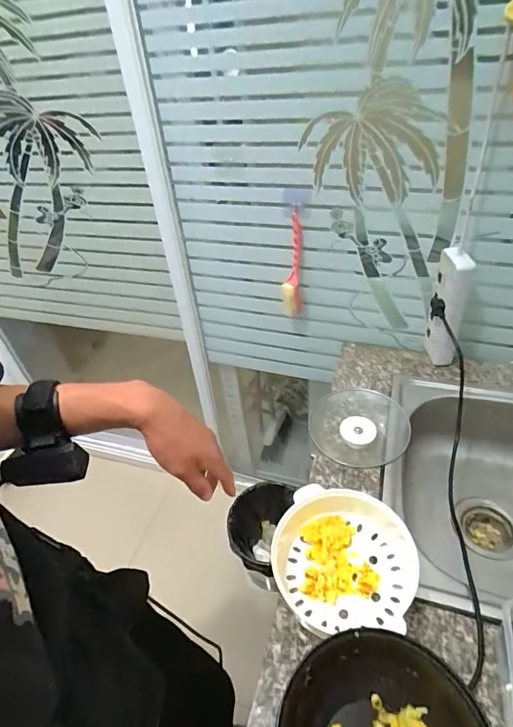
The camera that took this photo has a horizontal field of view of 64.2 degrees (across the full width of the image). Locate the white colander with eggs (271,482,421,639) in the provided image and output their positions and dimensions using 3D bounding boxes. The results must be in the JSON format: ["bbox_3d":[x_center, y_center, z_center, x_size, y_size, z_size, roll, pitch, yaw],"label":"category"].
[{"bbox_3d":[0.109,0.248,0.519,0.177,0.063,0.151,8,43,16],"label":"white colander with eggs"}]

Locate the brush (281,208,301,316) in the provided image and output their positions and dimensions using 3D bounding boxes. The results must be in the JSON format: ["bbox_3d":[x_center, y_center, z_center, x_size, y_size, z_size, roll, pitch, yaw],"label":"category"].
[{"bbox_3d":[0.074,-0.199,0.854,0.040,0.223,0.041,2,42,9],"label":"brush"}]

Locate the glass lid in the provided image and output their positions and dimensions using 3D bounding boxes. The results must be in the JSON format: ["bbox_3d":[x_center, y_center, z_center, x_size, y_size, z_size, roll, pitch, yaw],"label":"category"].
[{"bbox_3d":[0.173,0.107,0.701,0.161,0.038,0.158,-4,41,3],"label":"glass lid"}]

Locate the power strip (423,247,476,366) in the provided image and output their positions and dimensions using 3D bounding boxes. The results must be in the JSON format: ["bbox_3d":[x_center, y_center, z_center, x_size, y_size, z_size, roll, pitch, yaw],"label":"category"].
[{"bbox_3d":[0.366,-0.105,0.782,0.062,0.220,0.073,12,45,20],"label":"power strip"}]

